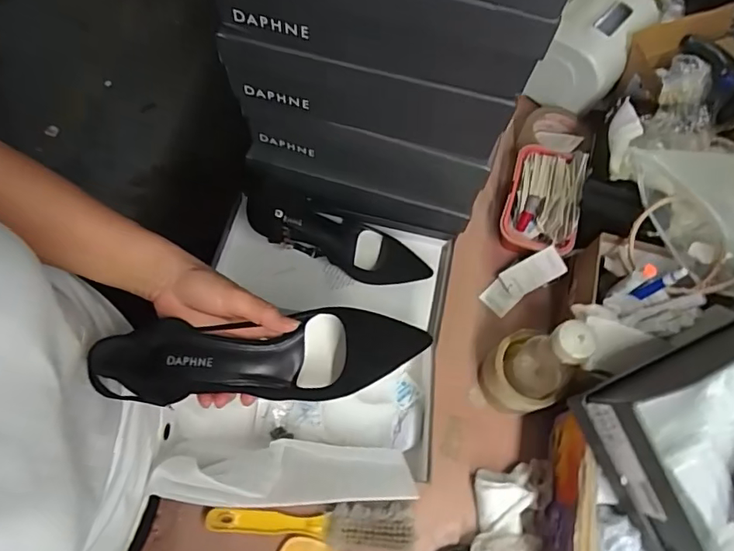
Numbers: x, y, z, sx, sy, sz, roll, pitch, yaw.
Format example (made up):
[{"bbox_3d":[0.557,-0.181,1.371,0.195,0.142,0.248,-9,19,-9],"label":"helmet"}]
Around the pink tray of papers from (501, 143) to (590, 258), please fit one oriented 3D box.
[{"bbox_3d":[0.247,-0.108,0.733,0.098,0.052,0.168,18,68,5],"label":"pink tray of papers"}]

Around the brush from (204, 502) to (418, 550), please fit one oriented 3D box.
[{"bbox_3d":[-0.060,0.278,0.582,0.227,0.025,0.047,1,67,-2],"label":"brush"}]

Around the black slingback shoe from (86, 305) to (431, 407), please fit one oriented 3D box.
[{"bbox_3d":[-0.079,0.063,0.434,0.249,0.083,0.071,-2,67,-11],"label":"black slingback shoe"}]

